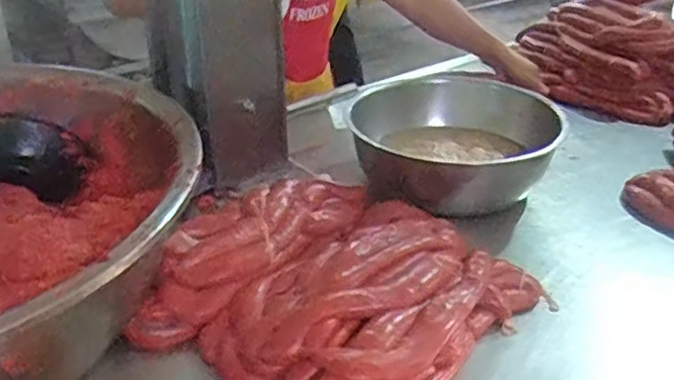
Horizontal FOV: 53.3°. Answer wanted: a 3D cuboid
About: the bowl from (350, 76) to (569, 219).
[{"bbox_3d":[0.174,-0.064,1.070,0.306,0.127,0.306,0,29,0],"label":"bowl"}]

